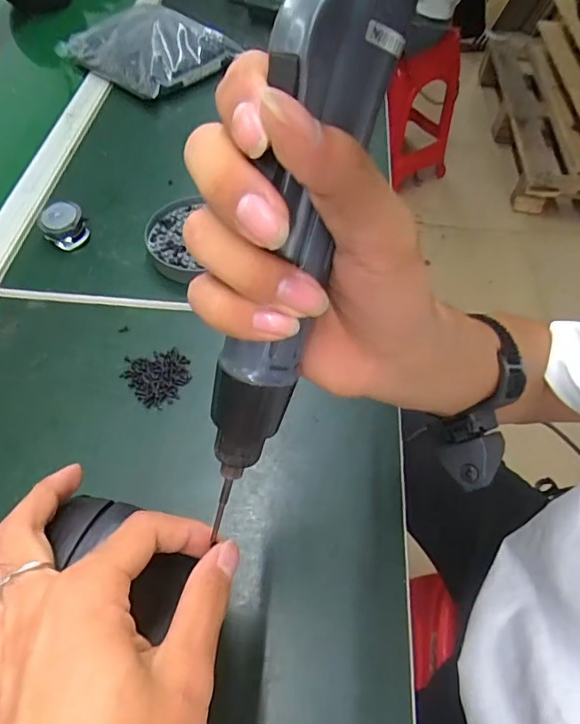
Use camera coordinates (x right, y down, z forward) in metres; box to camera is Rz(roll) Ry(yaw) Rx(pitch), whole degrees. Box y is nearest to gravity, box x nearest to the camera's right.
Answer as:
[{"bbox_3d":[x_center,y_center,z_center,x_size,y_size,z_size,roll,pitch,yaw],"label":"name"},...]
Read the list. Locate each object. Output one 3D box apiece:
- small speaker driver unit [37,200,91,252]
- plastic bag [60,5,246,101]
[{"bbox_3d":[-0.242,-0.147,0.529,0.045,0.029,0.049,-16,57,-13],"label":"small speaker driver unit"},{"bbox_3d":[-0.219,-0.496,0.764,0.225,0.049,0.182,38,62,22],"label":"plastic bag"}]

